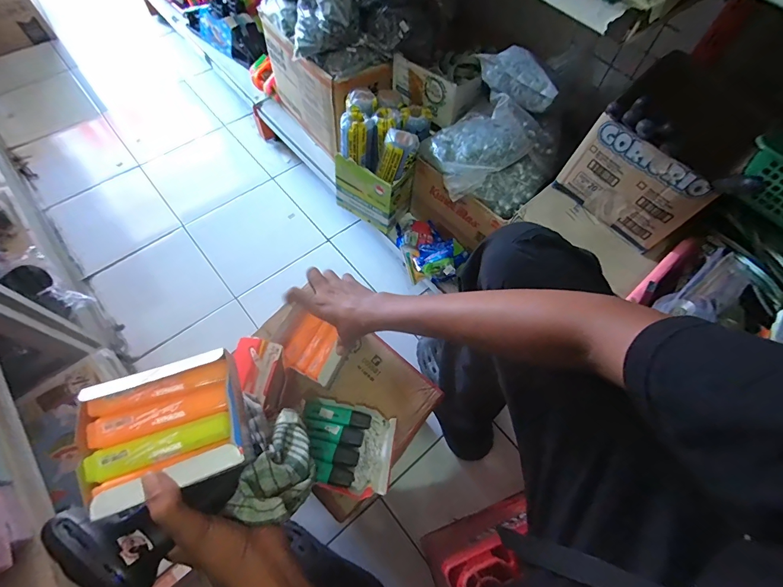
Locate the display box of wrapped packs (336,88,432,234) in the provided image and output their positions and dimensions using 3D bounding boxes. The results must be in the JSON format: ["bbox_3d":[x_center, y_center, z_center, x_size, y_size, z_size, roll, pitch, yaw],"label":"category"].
[{"bbox_3d":[-0.023,-0.325,0.886,0.193,0.229,0.214,30,66,12],"label":"display box of wrapped packs"}]

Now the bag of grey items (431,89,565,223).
[{"bbox_3d":[0.205,-0.290,0.767,0.258,0.123,0.199,28,65,11],"label":"bag of grey items"}]

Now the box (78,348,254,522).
[{"bbox_3d":[-0.191,0.111,0.315,0.125,0.025,0.100,-18,66,-11],"label":"box"}]

